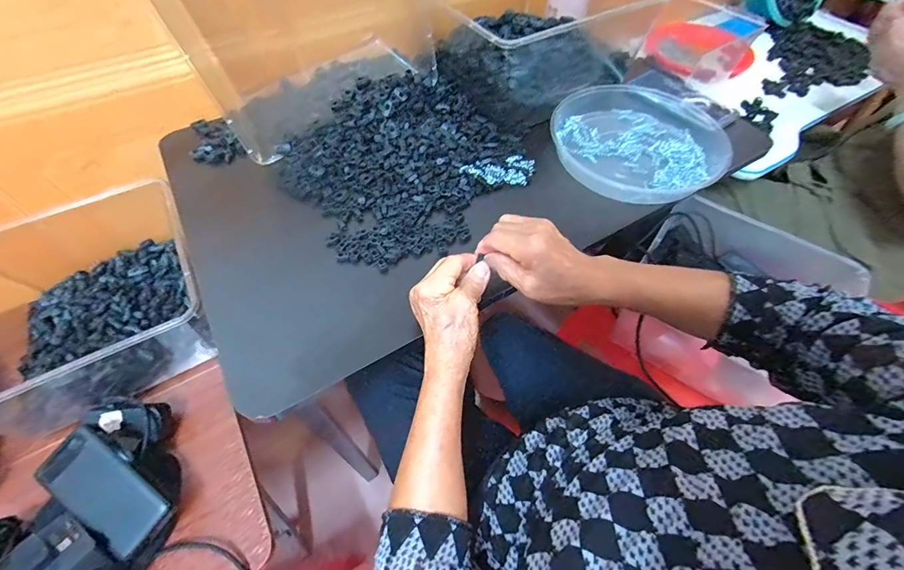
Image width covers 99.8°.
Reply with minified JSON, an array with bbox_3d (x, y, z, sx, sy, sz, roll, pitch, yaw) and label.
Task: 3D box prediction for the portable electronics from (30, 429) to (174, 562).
[{"bbox_3d":[-0.404,0.239,0.442,0.155,0.016,0.067,36,71,9],"label":"portable electronics"}]

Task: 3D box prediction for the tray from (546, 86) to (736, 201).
[{"bbox_3d":[0.272,-0.214,0.551,0.225,0.040,0.253,37,67,21],"label":"tray"}]

